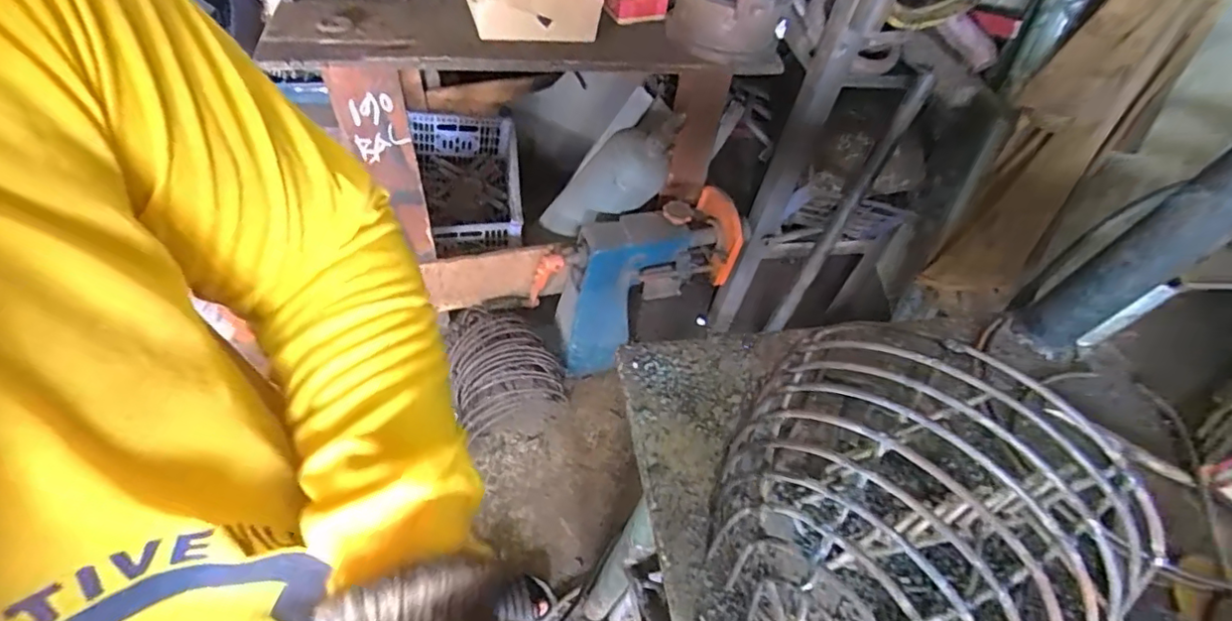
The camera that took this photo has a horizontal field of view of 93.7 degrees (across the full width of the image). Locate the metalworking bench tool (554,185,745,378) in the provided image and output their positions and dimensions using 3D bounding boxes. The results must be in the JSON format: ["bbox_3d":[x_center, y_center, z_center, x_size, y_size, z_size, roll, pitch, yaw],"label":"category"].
[{"bbox_3d":[0.073,-0.046,1.411,0.422,0.405,0.156,-19,56,-18],"label":"metalworking bench tool"}]

